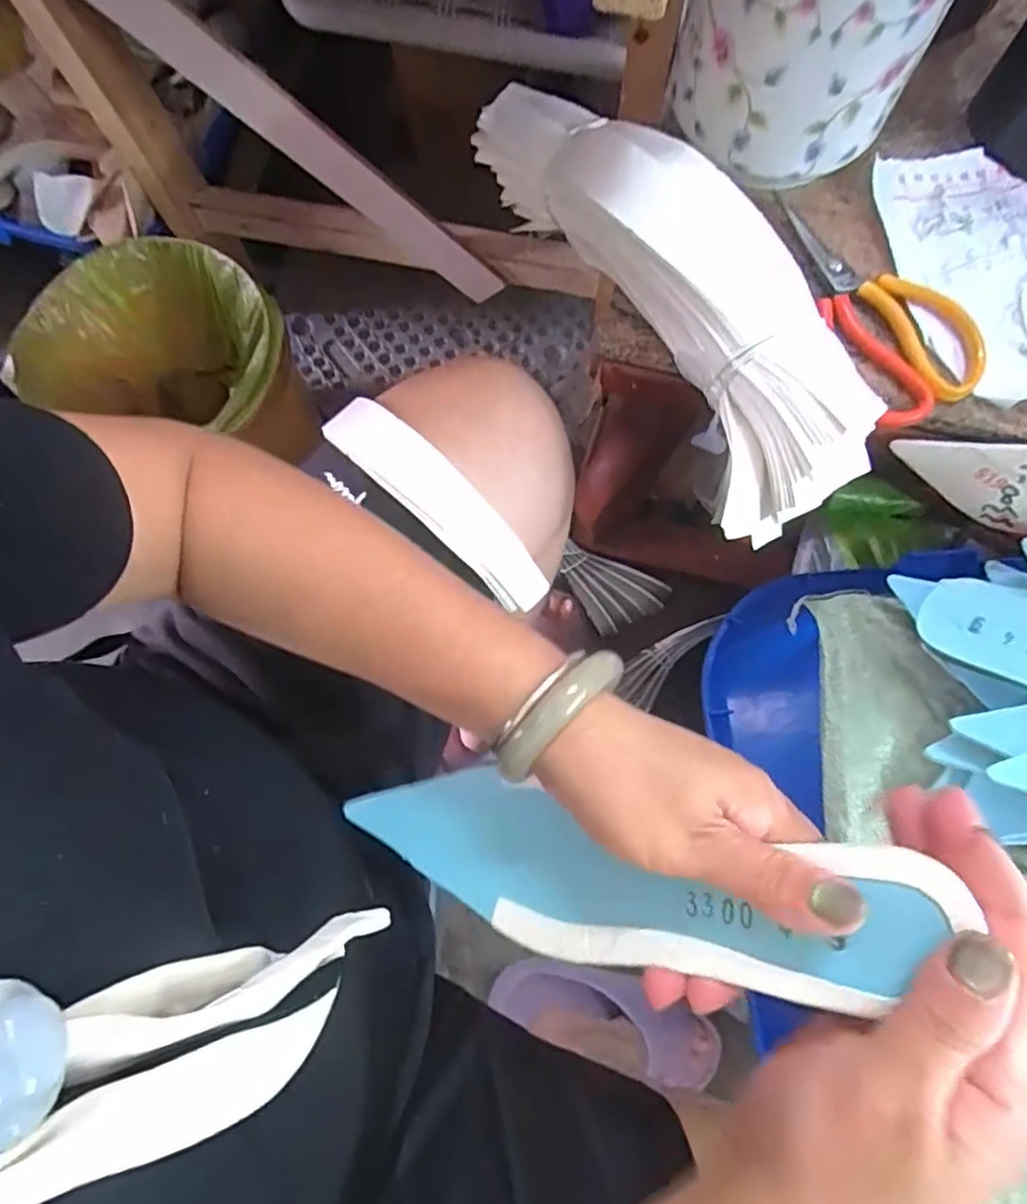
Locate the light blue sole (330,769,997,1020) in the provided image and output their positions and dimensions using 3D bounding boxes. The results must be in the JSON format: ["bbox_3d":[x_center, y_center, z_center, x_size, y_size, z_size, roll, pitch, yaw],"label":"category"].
[{"bbox_3d":[0.034,0.117,0.266,0.246,0.030,0.068,-2,74,33],"label":"light blue sole"}]

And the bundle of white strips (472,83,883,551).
[{"bbox_3d":[0.097,-0.219,0.425,0.093,0.115,0.367,-28,77,-5],"label":"bundle of white strips"}]

